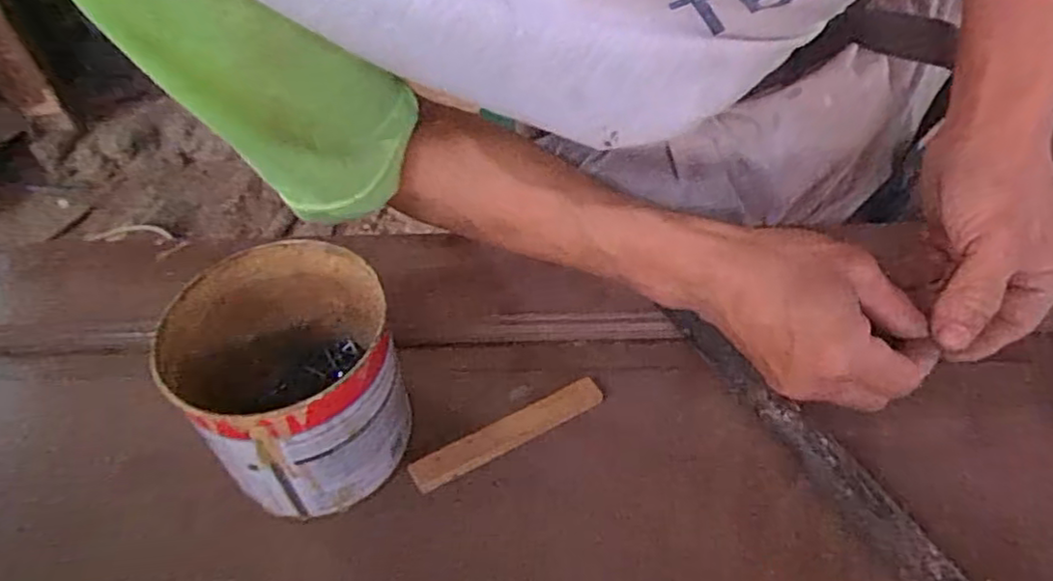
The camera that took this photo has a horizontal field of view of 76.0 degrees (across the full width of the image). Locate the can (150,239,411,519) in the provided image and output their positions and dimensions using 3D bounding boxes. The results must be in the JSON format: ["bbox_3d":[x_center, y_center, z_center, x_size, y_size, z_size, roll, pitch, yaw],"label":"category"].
[{"bbox_3d":[-0.117,0.047,0.351,0.099,0.096,0.104,-14,47,-8],"label":"can"}]

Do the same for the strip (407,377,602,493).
[{"bbox_3d":[-0.010,0.081,0.384,0.116,0.007,0.019,-23,77,-19],"label":"strip"}]

